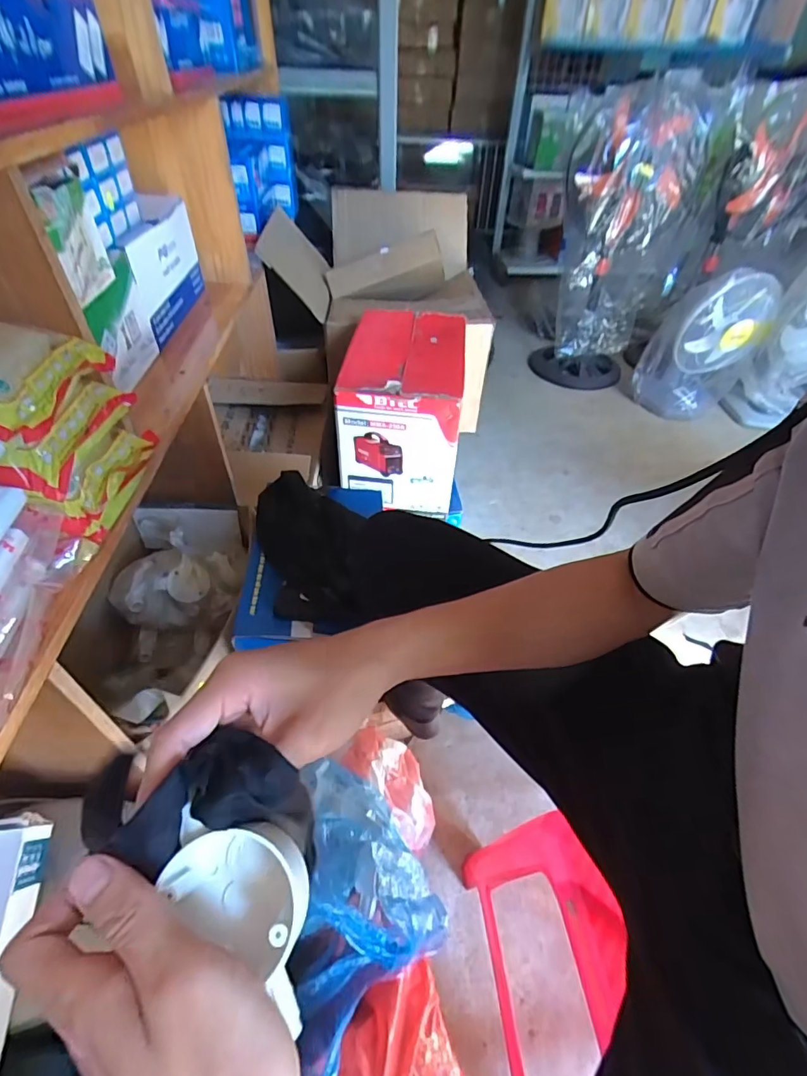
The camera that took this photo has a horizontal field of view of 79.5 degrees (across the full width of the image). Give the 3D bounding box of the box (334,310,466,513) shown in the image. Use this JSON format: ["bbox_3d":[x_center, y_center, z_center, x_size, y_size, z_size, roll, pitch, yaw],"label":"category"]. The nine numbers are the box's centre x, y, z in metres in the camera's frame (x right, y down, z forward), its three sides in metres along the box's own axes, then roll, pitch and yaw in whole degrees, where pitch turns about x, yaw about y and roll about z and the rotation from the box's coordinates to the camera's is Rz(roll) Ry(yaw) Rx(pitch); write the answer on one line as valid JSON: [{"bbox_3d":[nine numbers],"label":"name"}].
[{"bbox_3d":[0.000,-0.291,1.047,0.239,0.252,0.362,7,46,4],"label":"box"}]

